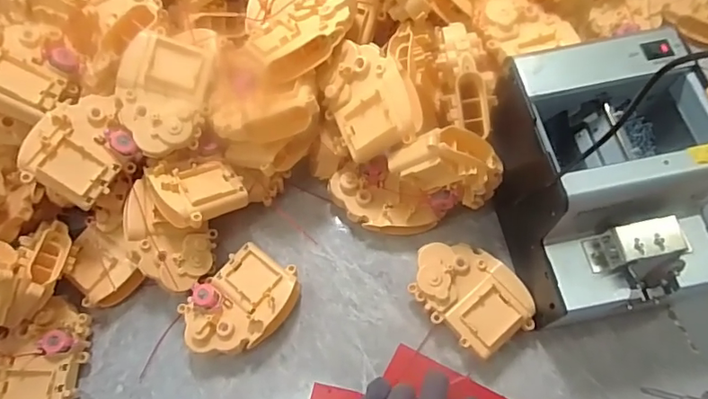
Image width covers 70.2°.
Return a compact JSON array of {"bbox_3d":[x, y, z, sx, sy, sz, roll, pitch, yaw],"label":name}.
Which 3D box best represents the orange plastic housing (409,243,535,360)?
[{"bbox_3d":[0.096,0.081,0.425,0.104,0.037,0.074,41,75,19],"label":"orange plastic housing"}]

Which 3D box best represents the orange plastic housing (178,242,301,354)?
[{"bbox_3d":[-0.096,0.089,0.433,0.098,0.037,0.074,-37,69,-12],"label":"orange plastic housing"}]

